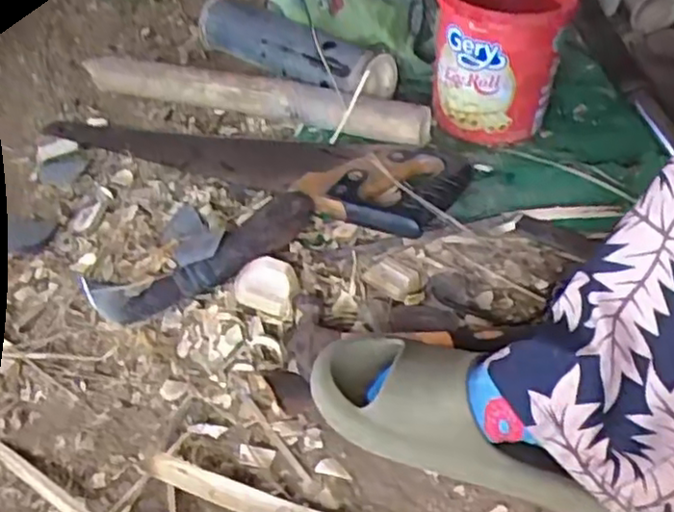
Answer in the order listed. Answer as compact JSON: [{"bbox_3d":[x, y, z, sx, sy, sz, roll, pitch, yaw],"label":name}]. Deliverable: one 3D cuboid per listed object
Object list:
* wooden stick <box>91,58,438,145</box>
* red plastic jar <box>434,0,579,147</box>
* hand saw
[{"bbox_3d":[-0.105,-0.186,0.799,0.425,0.037,0.044,10,49,14],"label":"wooden stick"},{"bbox_3d":[0.179,-0.227,0.768,0.132,0.160,0.140,-2,47,3],"label":"red plastic jar"},{"bbox_3d":[-0.113,-0.122,0.756,0.454,0.040,0.106,18,51,20],"label":"hand saw"}]

